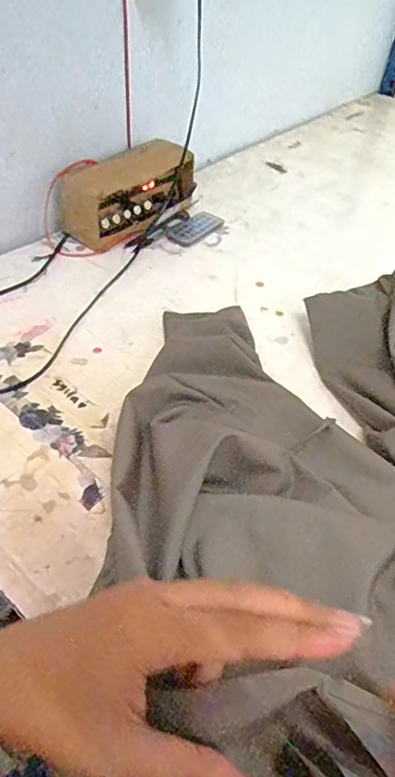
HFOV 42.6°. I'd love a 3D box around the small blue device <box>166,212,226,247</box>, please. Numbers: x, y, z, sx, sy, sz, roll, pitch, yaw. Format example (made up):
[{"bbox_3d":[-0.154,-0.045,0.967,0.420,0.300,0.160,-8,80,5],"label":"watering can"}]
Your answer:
[{"bbox_3d":[-0.003,-0.219,0.689,0.046,0.004,0.094,30,52,23],"label":"small blue device"}]

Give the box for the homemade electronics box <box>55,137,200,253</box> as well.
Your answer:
[{"bbox_3d":[-0.089,-0.254,0.663,0.071,0.083,0.182,34,54,26],"label":"homemade electronics box"}]

